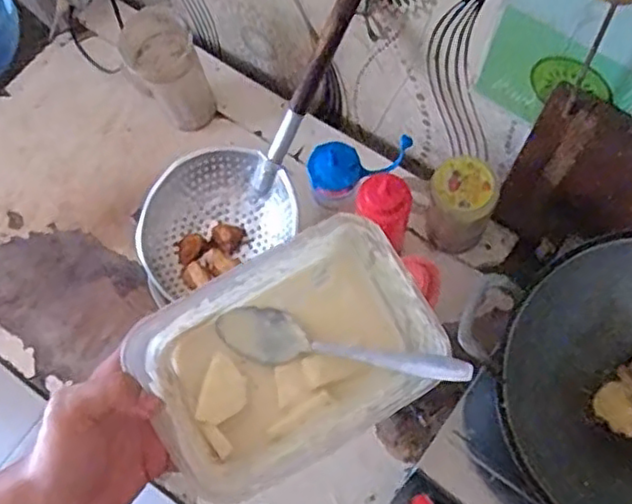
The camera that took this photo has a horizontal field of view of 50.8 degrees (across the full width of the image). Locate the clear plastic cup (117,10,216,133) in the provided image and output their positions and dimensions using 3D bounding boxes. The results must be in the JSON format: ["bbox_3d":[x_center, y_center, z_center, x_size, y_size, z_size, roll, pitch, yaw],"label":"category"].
[{"bbox_3d":[-0.192,-0.234,0.880,0.085,0.168,0.088,-1,69,2],"label":"clear plastic cup"}]

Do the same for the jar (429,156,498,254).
[{"bbox_3d":[0.169,-0.046,0.800,0.072,0.163,0.070,-1,69,2],"label":"jar"}]

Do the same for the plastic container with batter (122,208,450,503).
[{"bbox_3d":[-0.014,0.065,0.414,0.162,0.080,0.114,-31,71,-9],"label":"plastic container with batter"}]

